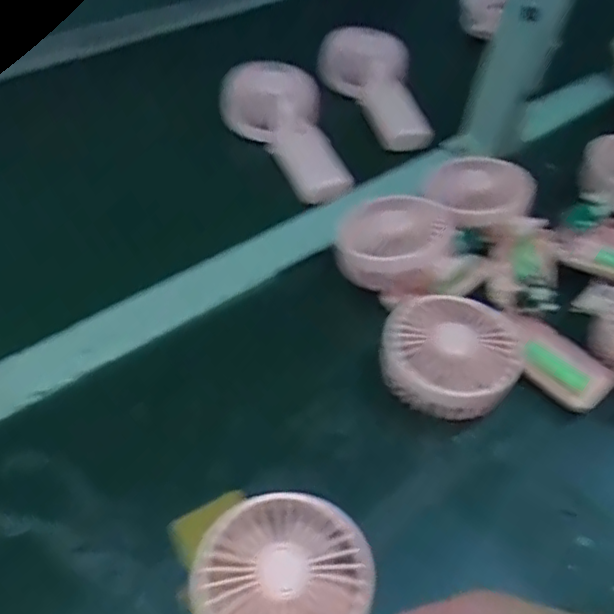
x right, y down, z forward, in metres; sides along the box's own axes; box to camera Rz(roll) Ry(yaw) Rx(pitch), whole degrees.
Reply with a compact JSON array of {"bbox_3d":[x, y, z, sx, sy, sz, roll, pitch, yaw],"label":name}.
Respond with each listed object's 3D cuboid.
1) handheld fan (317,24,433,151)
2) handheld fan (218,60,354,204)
[{"bbox_3d":[0.074,-0.227,0.649,0.057,0.057,0.166,-22,67,-22],"label":"handheld fan"},{"bbox_3d":[-0.010,-0.166,0.598,0.071,0.058,0.165,-25,67,-24],"label":"handheld fan"}]

